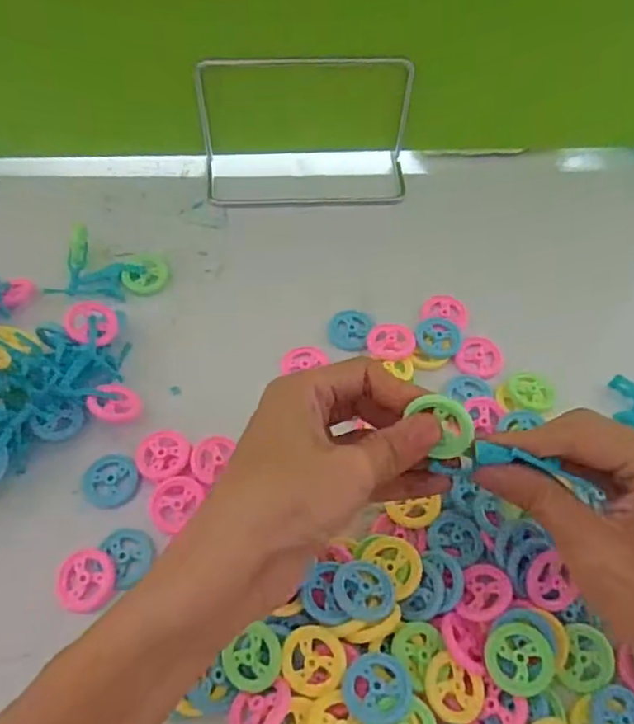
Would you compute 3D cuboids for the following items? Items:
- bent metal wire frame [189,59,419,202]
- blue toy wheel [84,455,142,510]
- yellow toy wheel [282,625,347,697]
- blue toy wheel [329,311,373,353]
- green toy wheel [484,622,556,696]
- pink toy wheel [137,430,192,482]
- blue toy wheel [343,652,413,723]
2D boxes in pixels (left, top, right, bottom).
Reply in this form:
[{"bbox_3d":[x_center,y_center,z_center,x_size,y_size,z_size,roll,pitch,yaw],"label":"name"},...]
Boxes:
[{"bbox_3d":[-0.009,-0.168,0.444,0.156,0.086,0.058,-4,59,-3],"label":"bent metal wire frame"},{"bbox_3d":[-0.112,0.066,0.339,0.030,0.010,0.028,0,58,-1],"label":"blue toy wheel"},{"bbox_3d":[-0.001,0.135,0.278,0.028,0.005,0.028,0,58,-1],"label":"yellow toy wheel"},{"bbox_3d":[0.021,-0.021,0.398,0.025,0.008,0.026,12,59,6],"label":"blue toy wheel"},{"bbox_3d":[0.092,0.135,0.280,0.030,0.009,0.029,0,58,-1],"label":"green toy wheel"},{"bbox_3d":[-0.085,0.052,0.343,0.028,0.008,0.030,0,58,-1],"label":"pink toy wheel"},{"bbox_3d":[0.026,0.143,0.268,0.029,0.007,0.028,0,58,-1],"label":"blue toy wheel"}]

